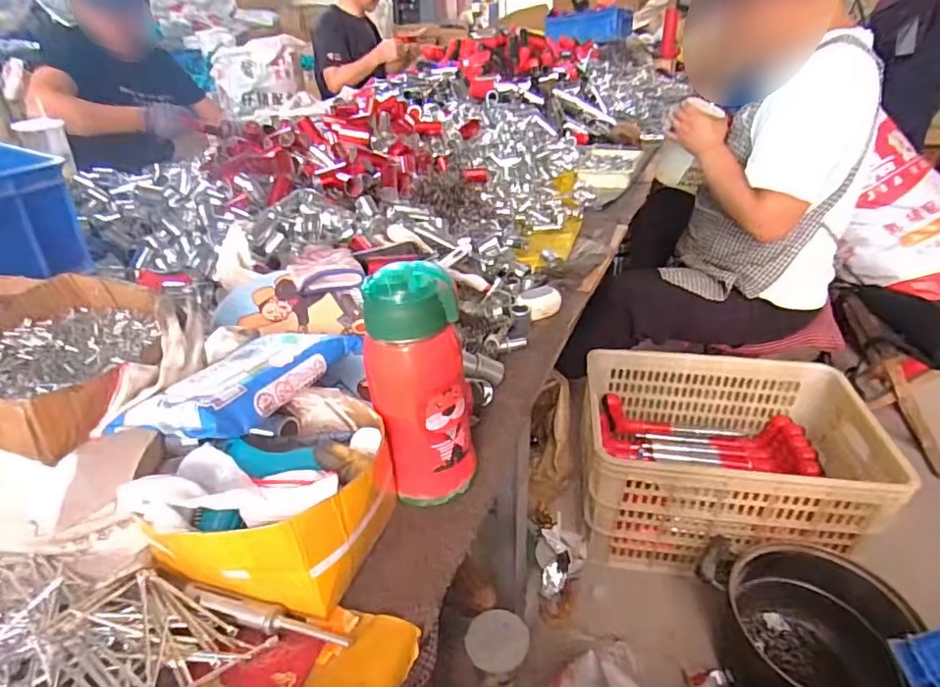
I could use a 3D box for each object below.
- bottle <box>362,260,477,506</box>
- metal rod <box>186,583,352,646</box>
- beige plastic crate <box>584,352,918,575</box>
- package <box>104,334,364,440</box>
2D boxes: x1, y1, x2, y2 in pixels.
[{"bbox_3d":[-0.040,0.038,0.447,0.083,0.191,0.073,-6,33,-7],"label":"bottle"},{"bbox_3d":[-0.145,0.192,0.384,0.126,0.013,0.018,8,34,14],"label":"metal rod"},{"bbox_3d":[0.504,0.229,1.106,0.539,0.245,0.363,4,33,8],"label":"beige plastic crate"},{"bbox_3d":[-0.189,0.020,0.455,0.106,0.032,0.170,14,36,22],"label":"package"}]

